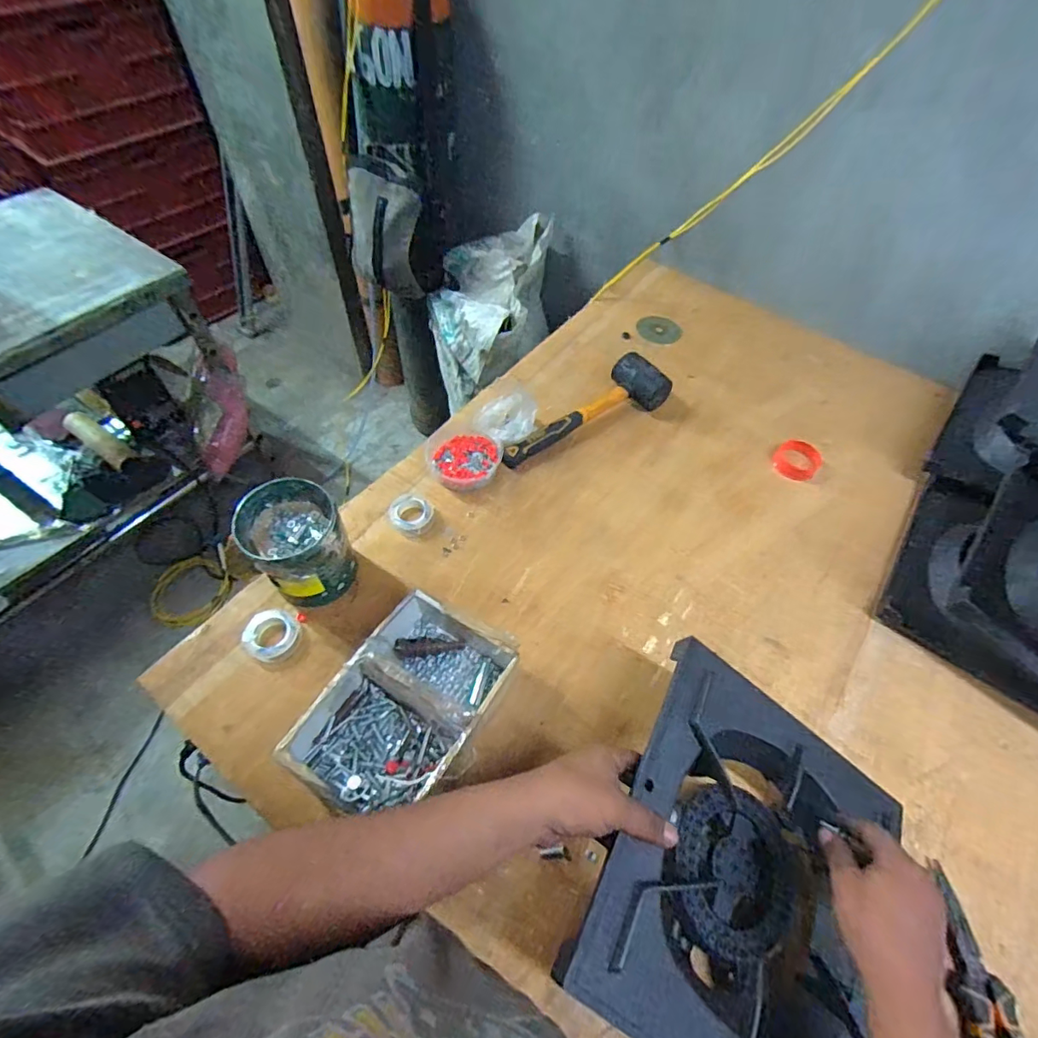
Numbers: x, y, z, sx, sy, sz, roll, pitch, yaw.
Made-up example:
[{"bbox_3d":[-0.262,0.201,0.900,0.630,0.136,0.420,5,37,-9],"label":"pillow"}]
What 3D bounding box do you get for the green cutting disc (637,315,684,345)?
[{"bbox_3d":[0.282,-0.380,1.018,0.092,0.004,0.074,1,66,-8],"label":"green cutting disc"}]

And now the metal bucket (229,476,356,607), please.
[{"bbox_3d":[-0.268,0.031,0.622,0.114,0.116,0.103,33,61,17],"label":"metal bucket"}]

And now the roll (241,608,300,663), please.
[{"bbox_3d":[-0.298,0.140,0.613,0.059,0.023,0.063,2,57,-3],"label":"roll"}]

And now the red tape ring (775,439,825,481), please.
[{"bbox_3d":[0.454,-0.095,0.824,0.068,0.026,0.062,2,57,-3],"label":"red tape ring"}]

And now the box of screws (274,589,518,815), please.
[{"bbox_3d":[-0.118,0.199,0.544,0.152,0.089,0.217,29,60,14],"label":"box of screws"}]

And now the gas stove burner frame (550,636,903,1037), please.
[{"bbox_3d":[0.201,0.305,0.441,0.269,0.067,0.287,43,55,-10],"label":"gas stove burner frame"}]

